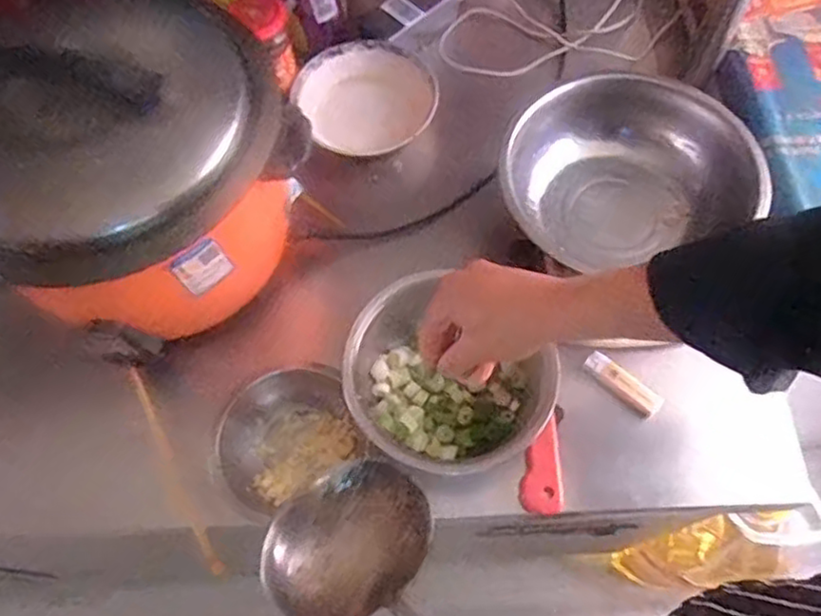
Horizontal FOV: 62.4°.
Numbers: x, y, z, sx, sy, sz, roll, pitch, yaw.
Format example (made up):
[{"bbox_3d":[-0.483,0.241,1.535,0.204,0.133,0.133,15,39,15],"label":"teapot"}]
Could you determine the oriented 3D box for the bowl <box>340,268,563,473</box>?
[{"bbox_3d":[0.034,0.065,0.633,0.183,0.079,0.171,-1,62,2],"label":"bowl"}]

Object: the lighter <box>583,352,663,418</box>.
[{"bbox_3d":[0.210,0.076,0.674,0.082,0.016,0.028,38,70,7],"label":"lighter"}]

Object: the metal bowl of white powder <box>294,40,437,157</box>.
[{"bbox_3d":[-0.049,-0.246,0.794,0.147,0.048,0.135,-26,99,-3],"label":"metal bowl of white powder"}]

